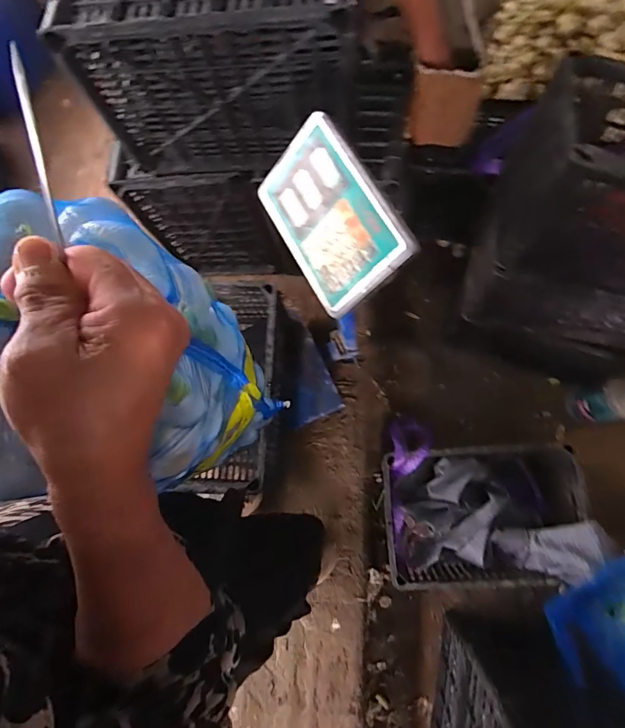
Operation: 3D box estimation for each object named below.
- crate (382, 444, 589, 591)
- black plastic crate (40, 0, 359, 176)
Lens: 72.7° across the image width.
[{"bbox_3d":[0.417,0.368,1.061,0.478,0.224,0.293,-3,75,1],"label":"crate"},{"bbox_3d":[-0.153,-0.519,0.713,0.422,0.294,0.227,1,75,2],"label":"black plastic crate"}]

